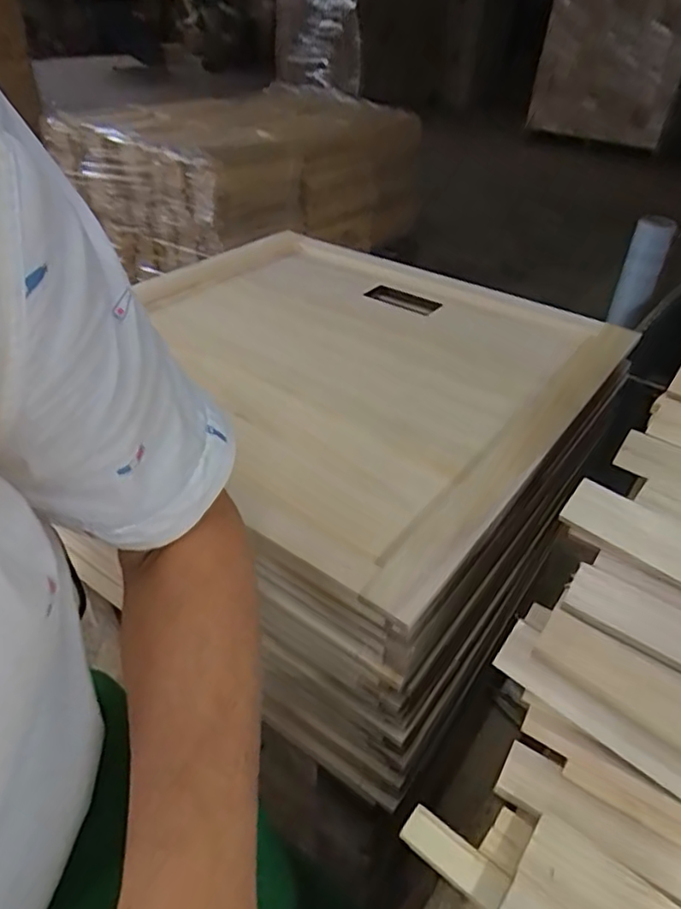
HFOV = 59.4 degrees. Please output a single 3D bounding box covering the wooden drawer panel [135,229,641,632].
[{"bbox_3d":[-0.016,-0.103,0.586,0.474,0.030,0.446,27,45,27],"label":"wooden drawer panel"}]

